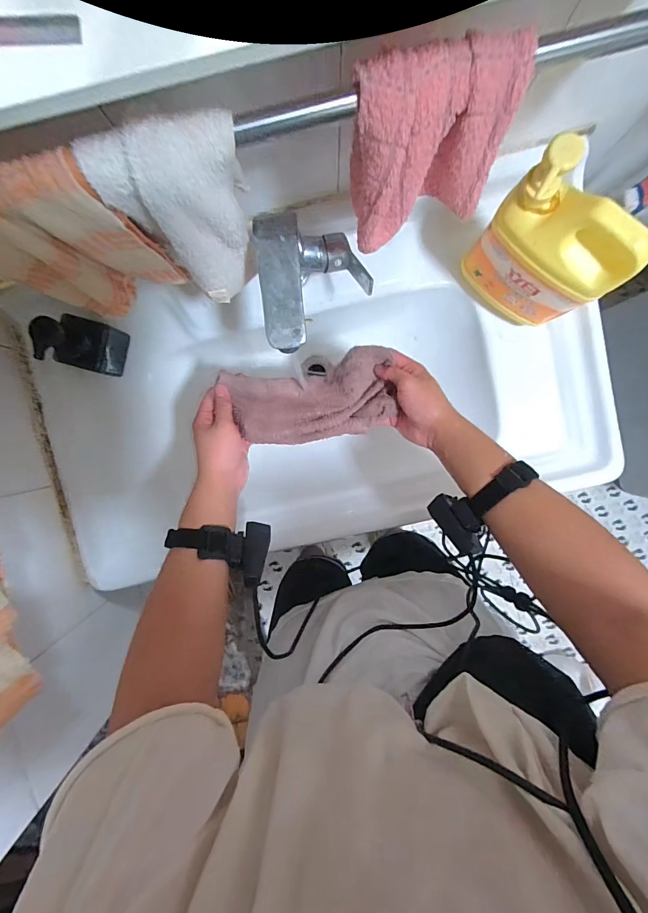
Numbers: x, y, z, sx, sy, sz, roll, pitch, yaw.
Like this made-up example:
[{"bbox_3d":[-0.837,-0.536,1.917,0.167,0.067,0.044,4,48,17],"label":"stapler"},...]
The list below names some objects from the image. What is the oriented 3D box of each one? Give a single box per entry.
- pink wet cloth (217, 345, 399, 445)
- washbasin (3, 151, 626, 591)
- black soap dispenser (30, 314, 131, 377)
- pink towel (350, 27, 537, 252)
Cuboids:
[{"bbox_3d":[-0.017,-0.073,0.493,0.198,0.038,0.102,-9,92,1],"label":"pink wet cloth"},{"bbox_3d":[-0.003,-0.089,0.622,0.798,0.152,0.408,-12,91,3],"label":"washbasin"},{"bbox_3d":[-0.329,-0.154,0.524,0.051,0.134,0.069,15,93,2],"label":"black soap dispenser"},{"bbox_3d":[0.083,-0.241,0.311,0.121,0.145,0.045,-17,91,3],"label":"pink towel"}]

